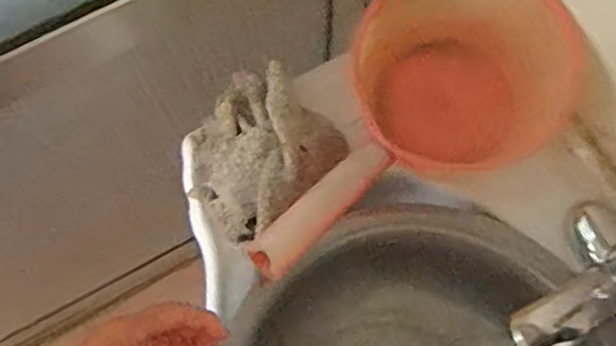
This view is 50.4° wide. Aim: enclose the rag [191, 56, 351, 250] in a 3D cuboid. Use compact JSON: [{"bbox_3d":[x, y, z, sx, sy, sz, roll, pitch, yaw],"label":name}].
[{"bbox_3d":[-0.042,-0.017,0.556,0.134,0.057,0.138,-43,79,-10],"label":"rag"}]

